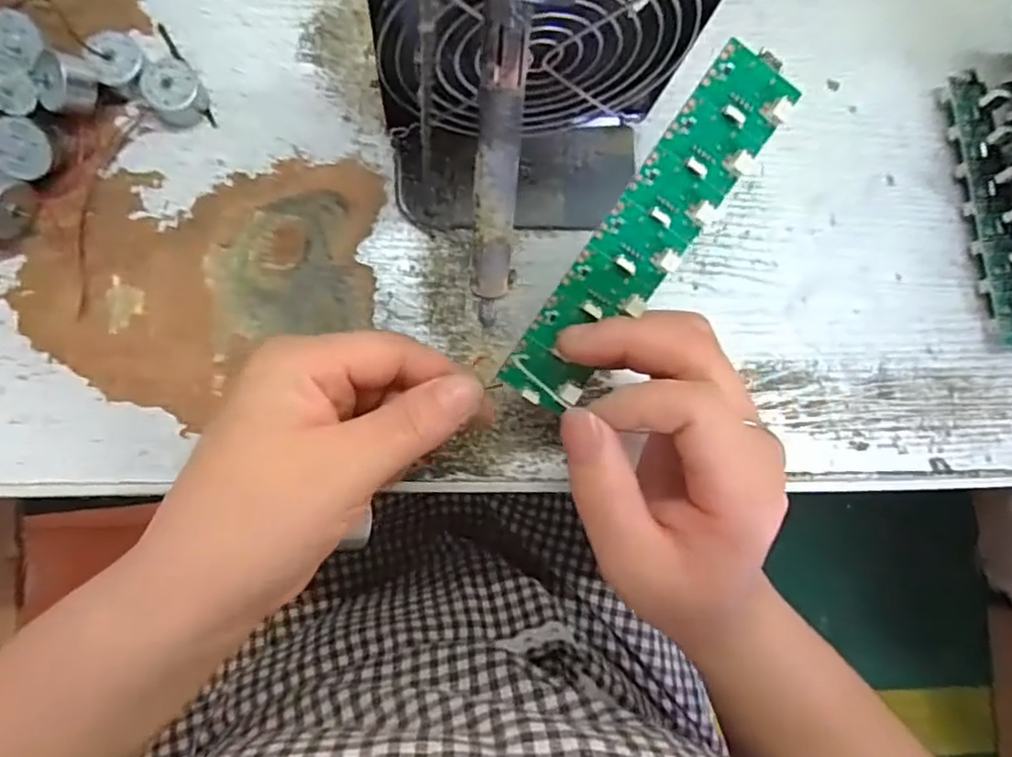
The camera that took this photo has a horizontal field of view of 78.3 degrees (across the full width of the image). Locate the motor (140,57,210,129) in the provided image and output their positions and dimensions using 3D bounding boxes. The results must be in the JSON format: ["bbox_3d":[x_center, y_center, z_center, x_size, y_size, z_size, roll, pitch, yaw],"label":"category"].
[{"bbox_3d":[-0.143,-0.123,0.268,0.022,0.015,0.023,1,84,-6],"label":"motor"}]

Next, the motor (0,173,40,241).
[{"bbox_3d":[-0.204,-0.070,0.251,0.015,0.022,0.024,17,82,-4],"label":"motor"}]

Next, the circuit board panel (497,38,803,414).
[{"bbox_3d":[0.047,-0.048,0.217,0.030,0.006,0.135,36,103,-2],"label":"circuit board panel"}]

